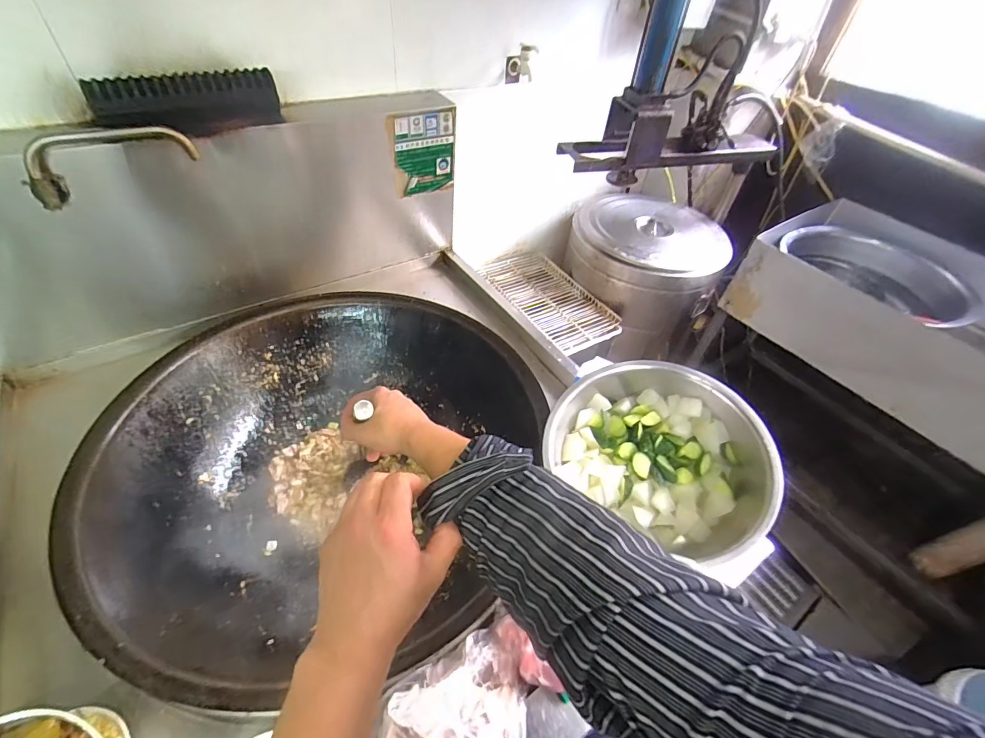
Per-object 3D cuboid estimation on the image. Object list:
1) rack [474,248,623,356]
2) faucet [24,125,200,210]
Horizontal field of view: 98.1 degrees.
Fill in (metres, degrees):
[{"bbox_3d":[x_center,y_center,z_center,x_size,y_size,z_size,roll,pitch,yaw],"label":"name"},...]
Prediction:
[{"bbox_3d":[0.187,-0.248,1.479,0.278,0.036,0.523,-24,53,-20],"label":"rack"},{"bbox_3d":[-0.653,-0.361,0.741,0.249,0.103,0.042,-26,55,-27],"label":"faucet"}]

